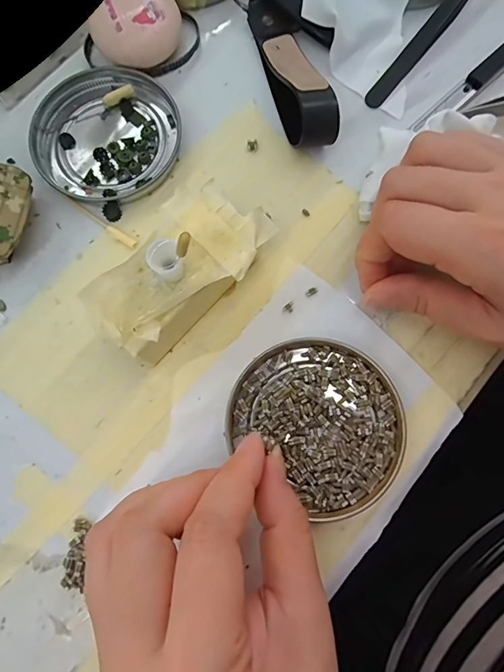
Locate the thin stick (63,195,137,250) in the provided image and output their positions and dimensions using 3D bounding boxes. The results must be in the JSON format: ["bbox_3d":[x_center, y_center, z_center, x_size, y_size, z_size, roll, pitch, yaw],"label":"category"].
[{"bbox_3d":[-0.081,-0.060,0.215,0.049,0.004,0.005,34,82,6],"label":"thin stick"}]

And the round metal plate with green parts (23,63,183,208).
[{"bbox_3d":[-0.081,-0.112,0.223,0.082,0.008,0.075,0,80,1],"label":"round metal plate with green parts"}]

